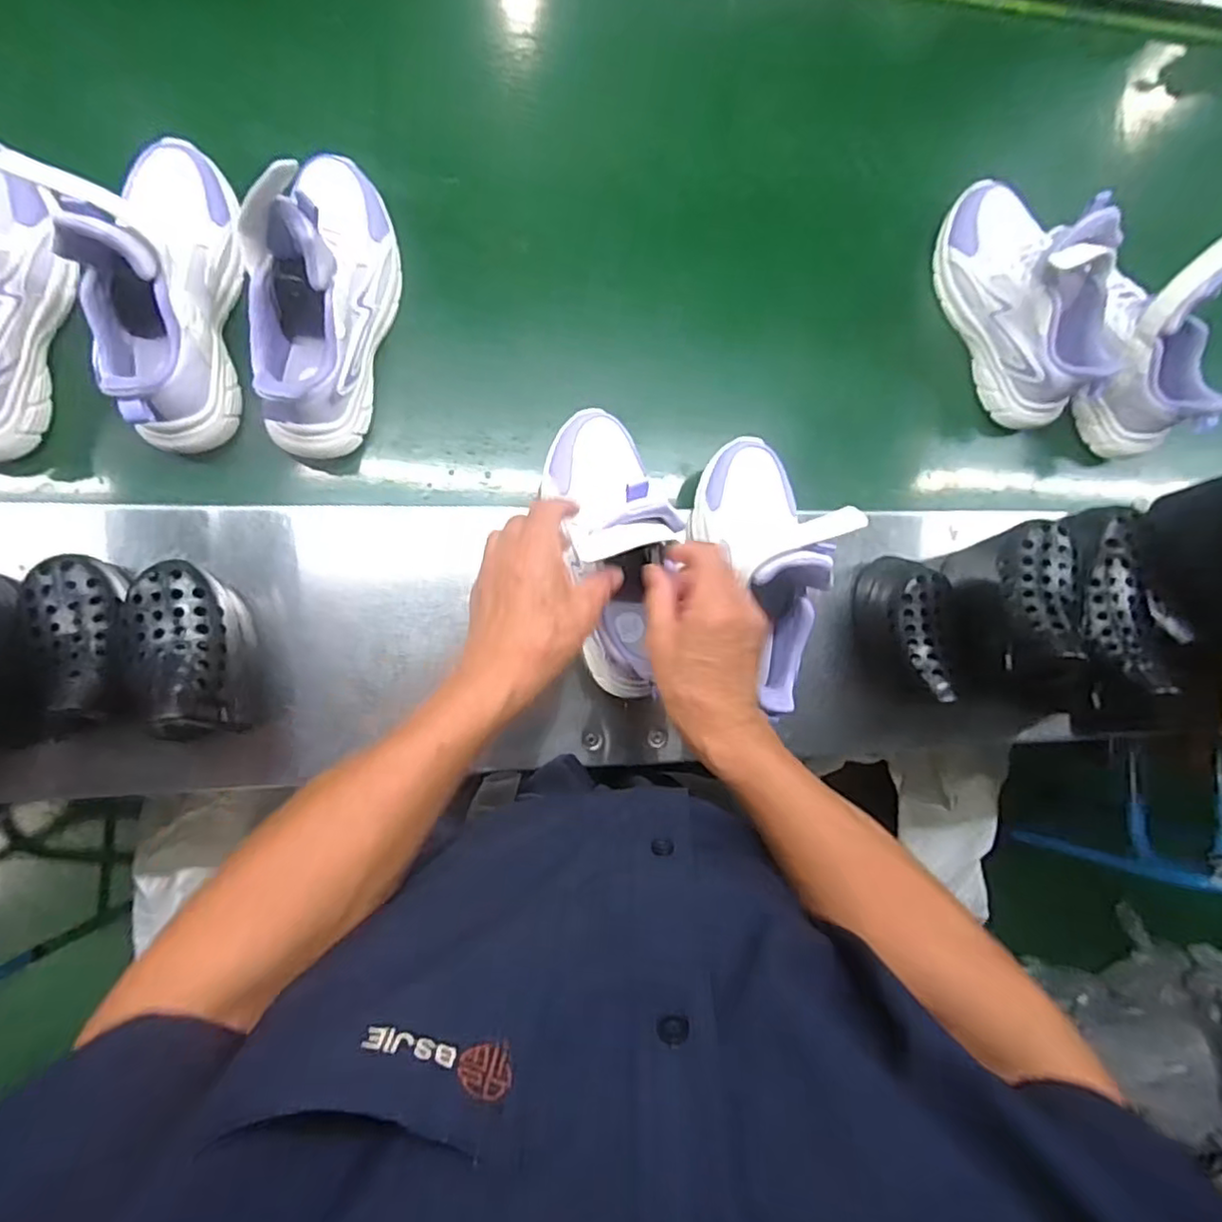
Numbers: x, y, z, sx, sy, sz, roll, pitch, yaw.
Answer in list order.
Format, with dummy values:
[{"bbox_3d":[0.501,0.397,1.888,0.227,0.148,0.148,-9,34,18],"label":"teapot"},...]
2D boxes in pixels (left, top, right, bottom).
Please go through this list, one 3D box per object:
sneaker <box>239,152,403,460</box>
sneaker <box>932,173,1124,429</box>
[{"bbox_3d":[-0.228,-0.251,0.515,0.081,0.149,0.239,12,89,-9],"label":"sneaker"},{"bbox_3d":[0.405,-0.302,0.616,0.087,0.135,0.235,-22,94,-8],"label":"sneaker"}]

